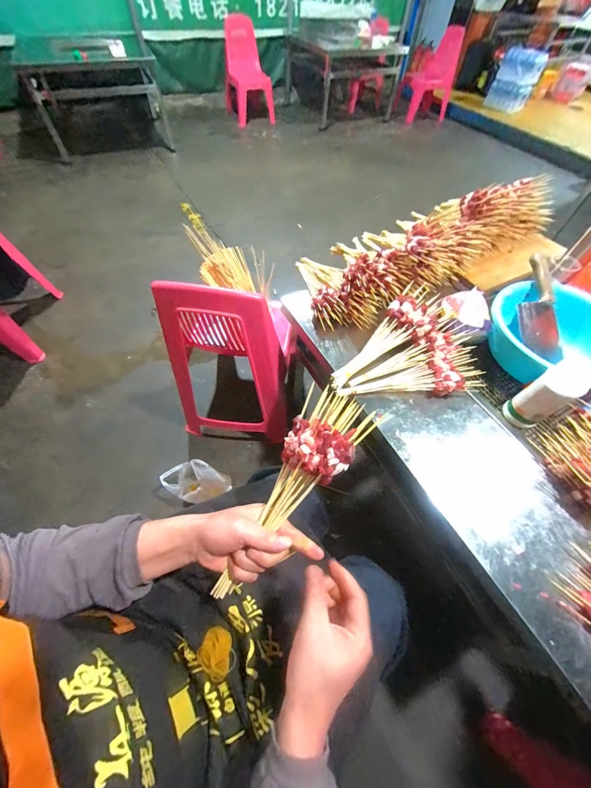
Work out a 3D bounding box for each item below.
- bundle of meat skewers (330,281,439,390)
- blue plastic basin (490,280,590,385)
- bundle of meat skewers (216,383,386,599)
[{"bbox_3d":[0.184,-0.114,0.623,0.276,0.032,0.092,-41,65,3],"label":"bundle of meat skewers"},{"bbox_3d":[0.640,-0.145,0.694,0.295,0.095,0.295,1,57,-1],"label":"blue plastic basin"},{"bbox_3d":[-0.021,0.120,0.345,0.082,0.040,0.295,39,106,21],"label":"bundle of meat skewers"}]

